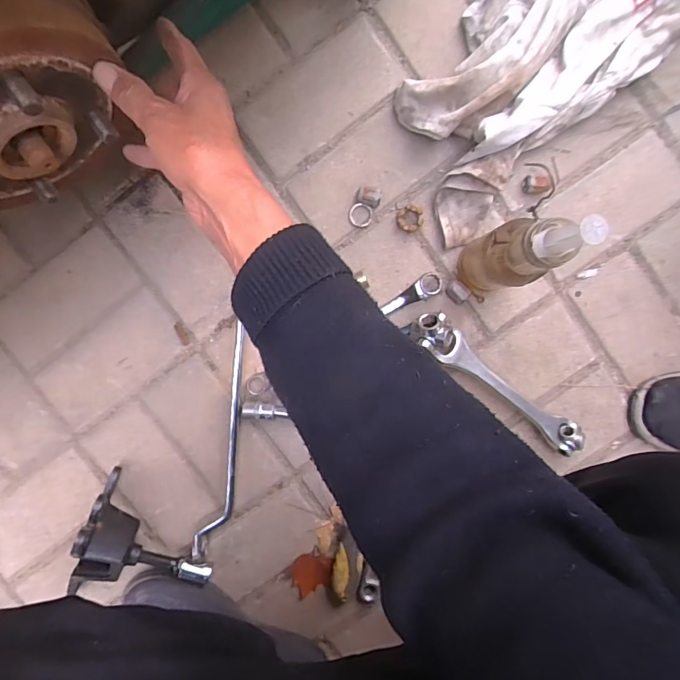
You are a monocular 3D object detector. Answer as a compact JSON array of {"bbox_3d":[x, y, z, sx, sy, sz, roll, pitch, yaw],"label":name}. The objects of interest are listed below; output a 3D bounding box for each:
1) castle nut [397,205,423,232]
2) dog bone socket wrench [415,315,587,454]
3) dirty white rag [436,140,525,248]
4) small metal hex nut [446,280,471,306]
[{"bbox_3d":[0.082,-0.142,0.529,0.029,0.016,0.029,-12,95,2],"label":"castle nut"},{"bbox_3d":[0.185,0.052,0.532,0.243,0.043,0.045,39,95,-2],"label":"dog bone socket wrench"},{"bbox_3d":[0.158,-0.158,0.510,0.097,0.045,0.077,-20,94,3],"label":"dirty white rag"},{"bbox_3d":[0.138,-0.056,0.533,0.027,0.017,0.021,42,95,-3],"label":"small metal hex nut"}]

